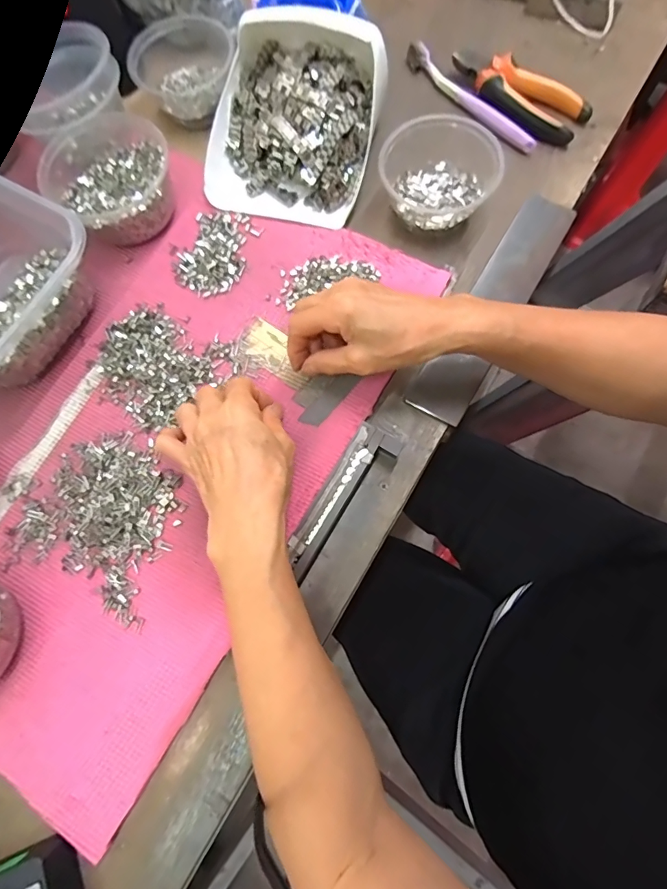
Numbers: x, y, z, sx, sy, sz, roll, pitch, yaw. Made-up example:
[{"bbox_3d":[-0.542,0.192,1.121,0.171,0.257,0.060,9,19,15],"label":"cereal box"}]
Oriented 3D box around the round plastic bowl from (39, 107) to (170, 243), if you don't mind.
[{"bbox_3d":[-0.215,-0.256,0.423,0.122,0.045,0.142,-25,75,-4],"label":"round plastic bowl"}]

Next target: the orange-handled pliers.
[{"bbox_3d":[0.185,-0.360,0.453,0.150,0.018,0.066,32,78,12],"label":"orange-handled pliers"}]

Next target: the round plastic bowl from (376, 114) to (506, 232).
[{"bbox_3d":[0.096,-0.256,0.411,0.106,0.048,0.105,-1,74,3],"label":"round plastic bowl"}]

